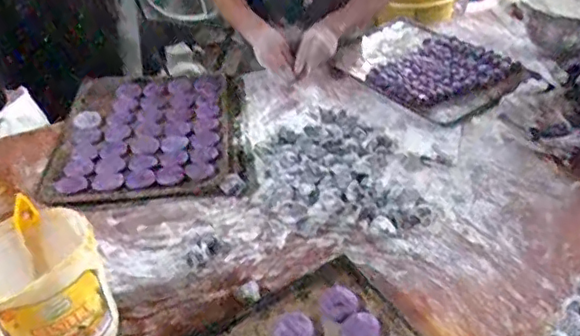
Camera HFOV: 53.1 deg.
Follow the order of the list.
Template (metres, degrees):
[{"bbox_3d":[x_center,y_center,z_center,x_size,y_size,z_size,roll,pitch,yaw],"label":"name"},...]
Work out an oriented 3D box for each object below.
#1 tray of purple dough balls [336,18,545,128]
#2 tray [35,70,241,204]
[{"bbox_3d":[0.320,-0.249,1.361,0.318,0.024,0.414,-23,41,-24],"label":"tray of purple dough balls"},{"bbox_3d":[-0.296,-0.091,1.187,0.353,0.024,0.468,-6,37,-5],"label":"tray"}]

